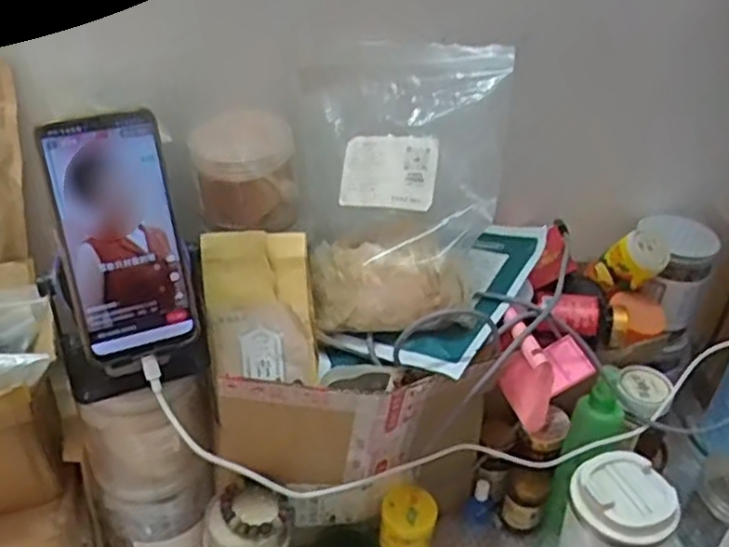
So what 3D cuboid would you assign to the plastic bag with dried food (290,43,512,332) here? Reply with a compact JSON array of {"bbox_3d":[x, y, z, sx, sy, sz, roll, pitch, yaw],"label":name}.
[{"bbox_3d":[0.025,-0.074,0.620,0.184,0.242,0.047,1,-8,17],"label":"plastic bag with dried food"}]

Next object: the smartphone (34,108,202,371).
[{"bbox_3d":[-0.166,-0.023,0.502,0.079,0.166,0.017,-13,11,-21],"label":"smartphone"}]

